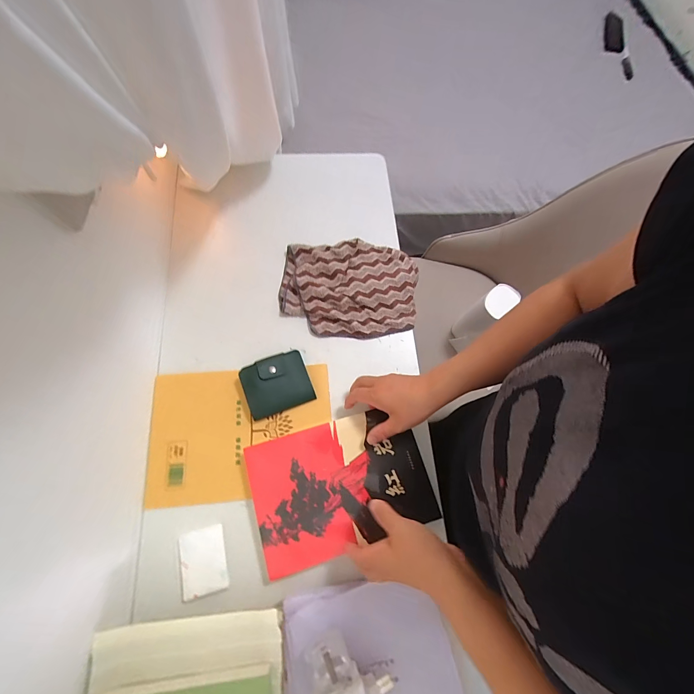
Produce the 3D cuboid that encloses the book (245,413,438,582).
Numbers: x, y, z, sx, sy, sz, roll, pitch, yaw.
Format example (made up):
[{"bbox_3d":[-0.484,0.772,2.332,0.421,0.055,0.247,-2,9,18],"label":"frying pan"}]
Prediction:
[{"bbox_3d":[-0.006,0.179,0.415,0.223,0.021,0.156,-16,72,-6],"label":"book"}]

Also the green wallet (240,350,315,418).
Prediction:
[{"bbox_3d":[-0.104,0.052,0.462,0.092,0.020,0.081,-19,73,-8],"label":"green wallet"}]

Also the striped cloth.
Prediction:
[{"bbox_3d":[0.004,-0.101,0.520,0.224,0.020,0.163,4,71,-1],"label":"striped cloth"}]

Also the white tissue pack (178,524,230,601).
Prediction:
[{"bbox_3d":[-0.181,0.268,0.390,0.054,0.008,0.072,-14,72,-7],"label":"white tissue pack"}]

